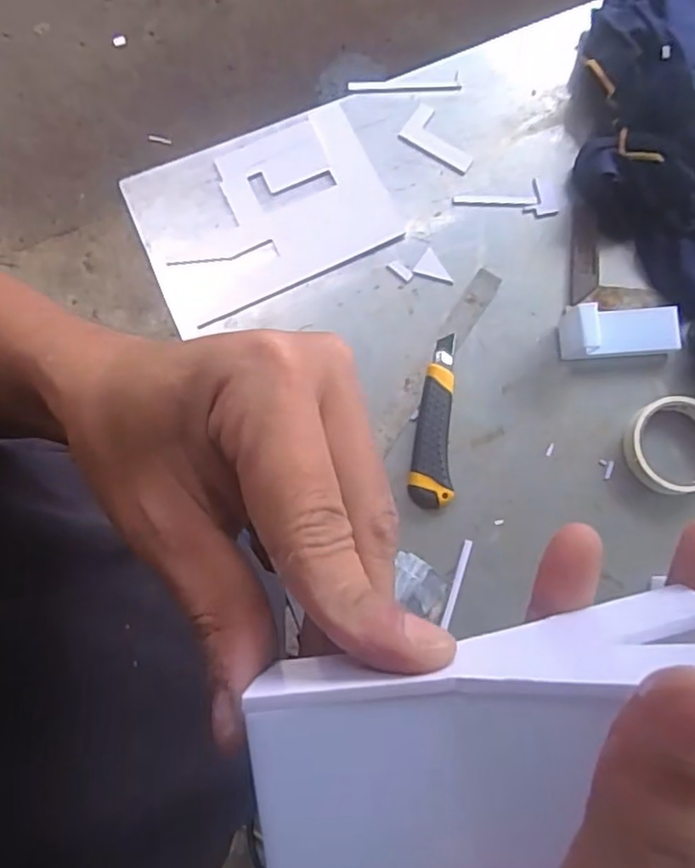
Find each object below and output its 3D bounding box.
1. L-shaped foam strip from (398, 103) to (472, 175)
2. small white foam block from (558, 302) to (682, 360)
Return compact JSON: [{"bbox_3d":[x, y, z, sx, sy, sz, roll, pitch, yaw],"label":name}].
[{"bbox_3d":[0.100,-0.315,0.687,0.083,0.004,0.048,33,80,6],"label":"L-shaped foam strip"},{"bbox_3d":[0.263,-0.105,0.620,0.114,0.054,0.056,-7,78,-1],"label":"small white foam block"}]

